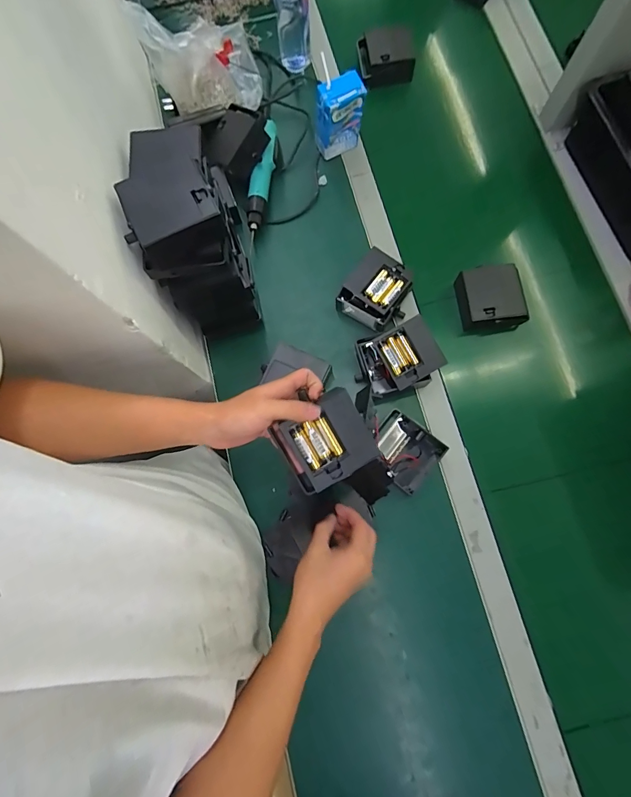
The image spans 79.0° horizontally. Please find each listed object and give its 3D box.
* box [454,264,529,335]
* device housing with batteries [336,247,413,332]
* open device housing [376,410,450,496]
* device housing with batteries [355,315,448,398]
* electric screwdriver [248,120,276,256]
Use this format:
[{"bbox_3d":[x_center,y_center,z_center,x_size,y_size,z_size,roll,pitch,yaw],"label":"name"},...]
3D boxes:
[{"bbox_3d":[0.264,-0.153,0.587,0.090,0.041,0.096,-7,78,2],"label":"box"},{"bbox_3d":[0.095,-0.158,0.588,0.095,0.060,0.096,34,82,9],"label":"device housing with batteries"},{"bbox_3d":[0.125,0.074,0.542,0.093,0.042,0.085,41,83,10],"label":"open device housing"},{"bbox_3d":[0.118,-0.055,0.559,0.114,0.066,0.090,-15,78,0],"label":"device housing with batteries"},{"bbox_3d":[-0.091,-0.357,0.629,0.028,0.063,0.223,8,79,5],"label":"electric screwdriver"}]

